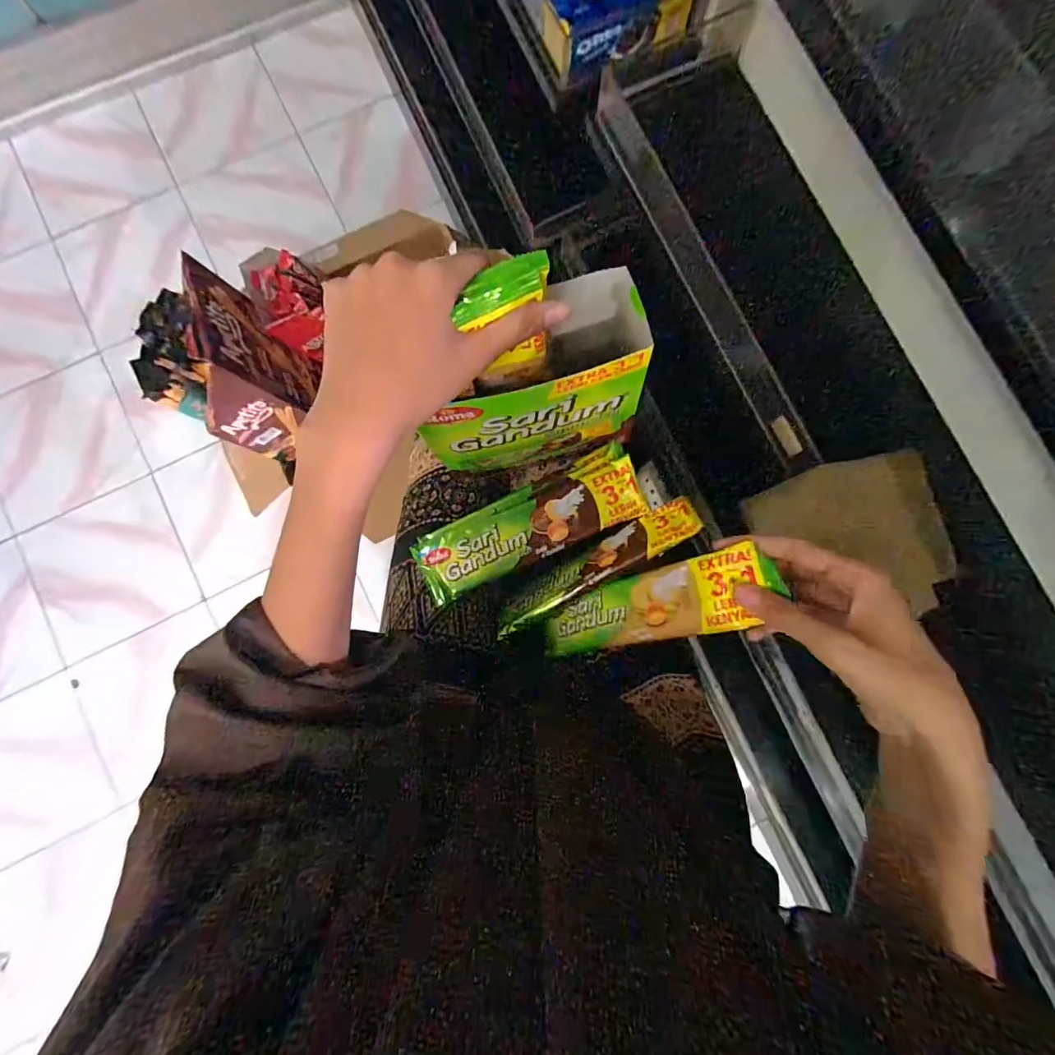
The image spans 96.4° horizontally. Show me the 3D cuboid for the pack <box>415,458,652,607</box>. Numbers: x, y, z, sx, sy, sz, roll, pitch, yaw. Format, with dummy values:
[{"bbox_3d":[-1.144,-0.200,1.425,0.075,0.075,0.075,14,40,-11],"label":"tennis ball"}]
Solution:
[{"bbox_3d":[0.001,-0.002,0.382,0.183,0.032,0.057,-24,85,-4],"label":"pack"}]

